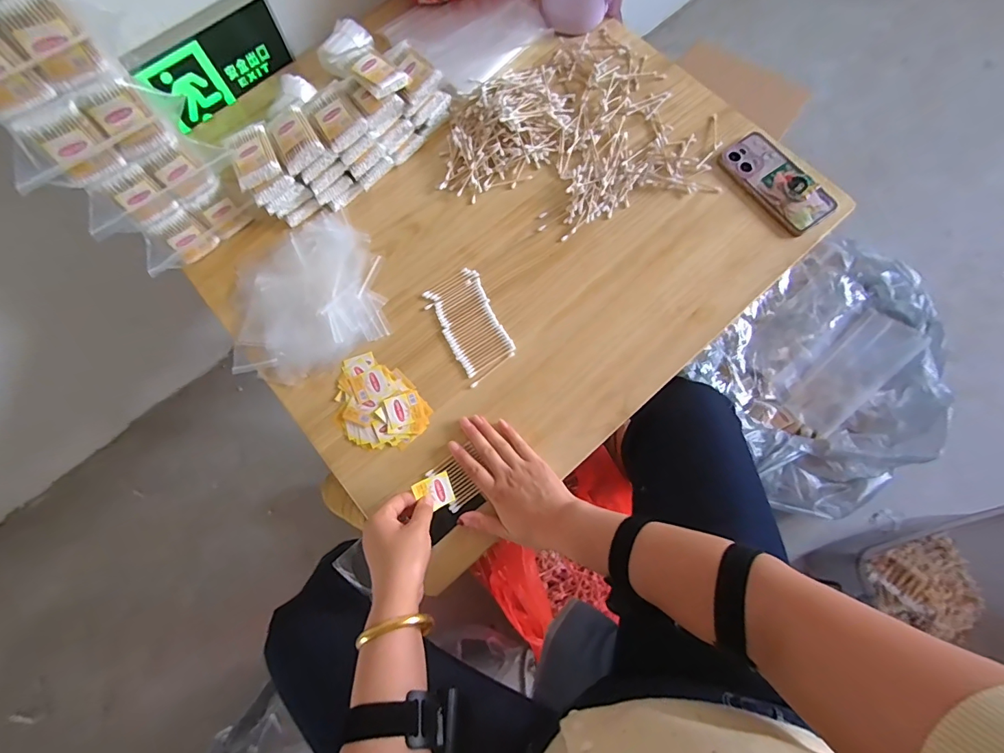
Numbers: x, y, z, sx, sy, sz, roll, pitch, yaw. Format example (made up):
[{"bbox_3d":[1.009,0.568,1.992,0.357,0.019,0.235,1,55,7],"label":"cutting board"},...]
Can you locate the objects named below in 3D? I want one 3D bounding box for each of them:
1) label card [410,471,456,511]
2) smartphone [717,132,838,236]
[{"bbox_3d":[-0.077,0.134,0.512,0.041,0.006,0.039,-23,100,-21],"label":"label card"},{"bbox_3d":[0.380,-0.274,0.617,0.080,0.017,0.161,-34,73,-2],"label":"smartphone"}]

